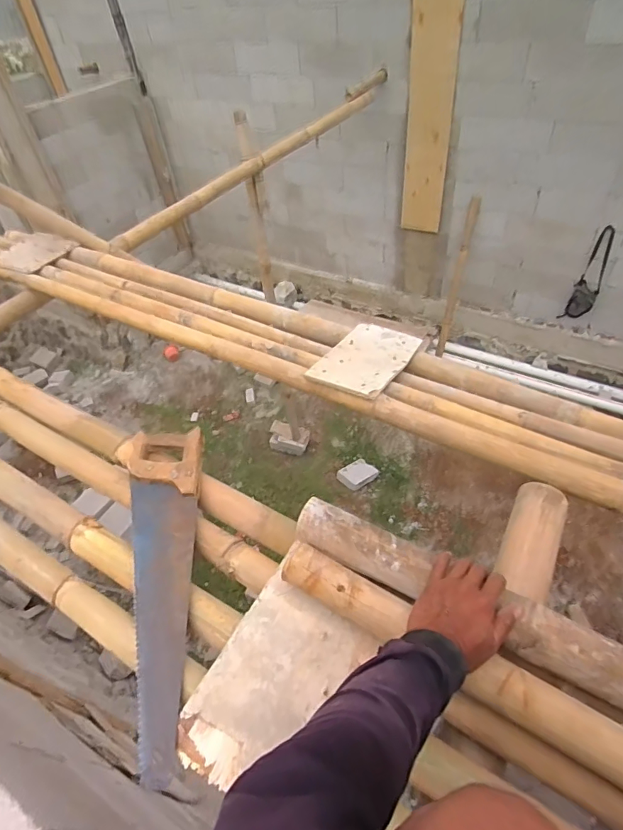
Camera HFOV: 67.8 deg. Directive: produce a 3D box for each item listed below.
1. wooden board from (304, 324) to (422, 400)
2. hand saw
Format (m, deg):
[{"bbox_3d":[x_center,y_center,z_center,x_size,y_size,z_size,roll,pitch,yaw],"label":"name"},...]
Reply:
[{"bbox_3d":[0.130,-0.136,1.088,0.176,0.015,0.293,20,41,22],"label":"wooden board"},{"bbox_3d":[-0.234,0.225,0.673,0.123,0.018,0.486,-9,50,4],"label":"hand saw"}]

